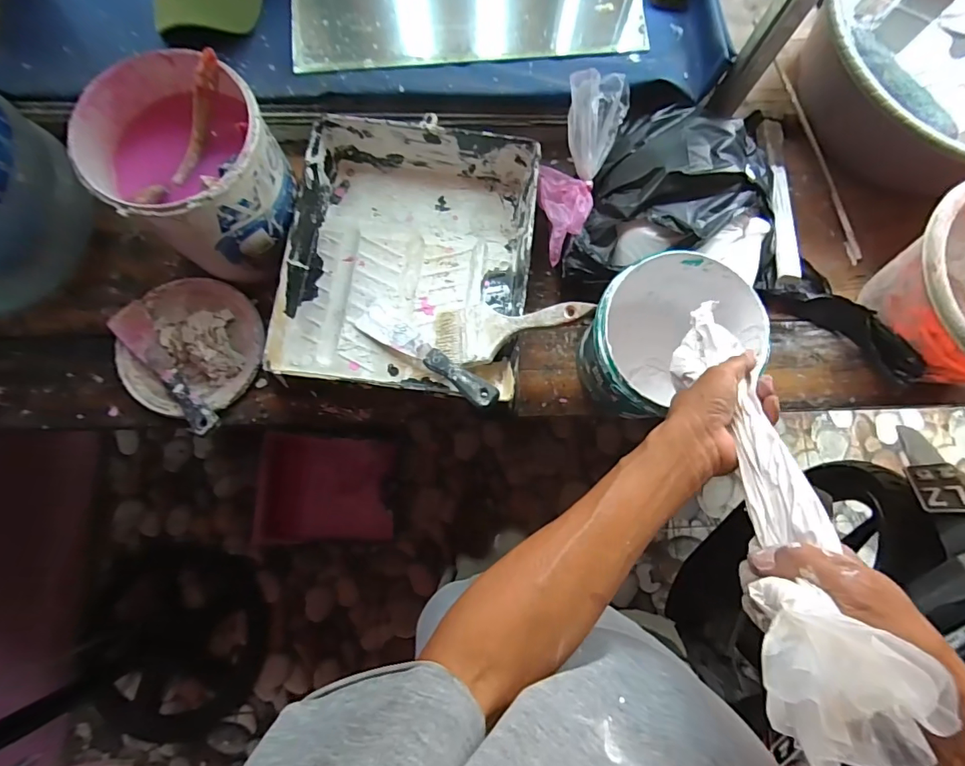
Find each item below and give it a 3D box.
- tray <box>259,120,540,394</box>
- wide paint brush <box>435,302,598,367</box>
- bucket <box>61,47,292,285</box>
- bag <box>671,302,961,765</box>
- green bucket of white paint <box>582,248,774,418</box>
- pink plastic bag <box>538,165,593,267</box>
[{"bbox_3d":[-0.090,-0.160,0.601,0.290,0.073,0.342,6,80,0],"label":"tray"},{"bbox_3d":[0.031,-0.065,0.541,0.189,0.017,0.073,-7,80,22],"label":"wide paint brush"},{"bbox_3d":[-0.318,-0.236,0.548,0.183,0.172,0.179,43,83,6],"label":"bucket"},{"bbox_3d":[0.187,0.055,0.311,0.062,0.064,0.338,12,38,2],"label":"bag"},{"bbox_3d":[0.199,-0.054,0.527,0.164,0.141,0.188,10,81,1],"label":"green bucket of white paint"},{"bbox_3d":[0.107,-0.227,0.591,0.067,0.048,0.150,-4,81,-1],"label":"pink plastic bag"}]

